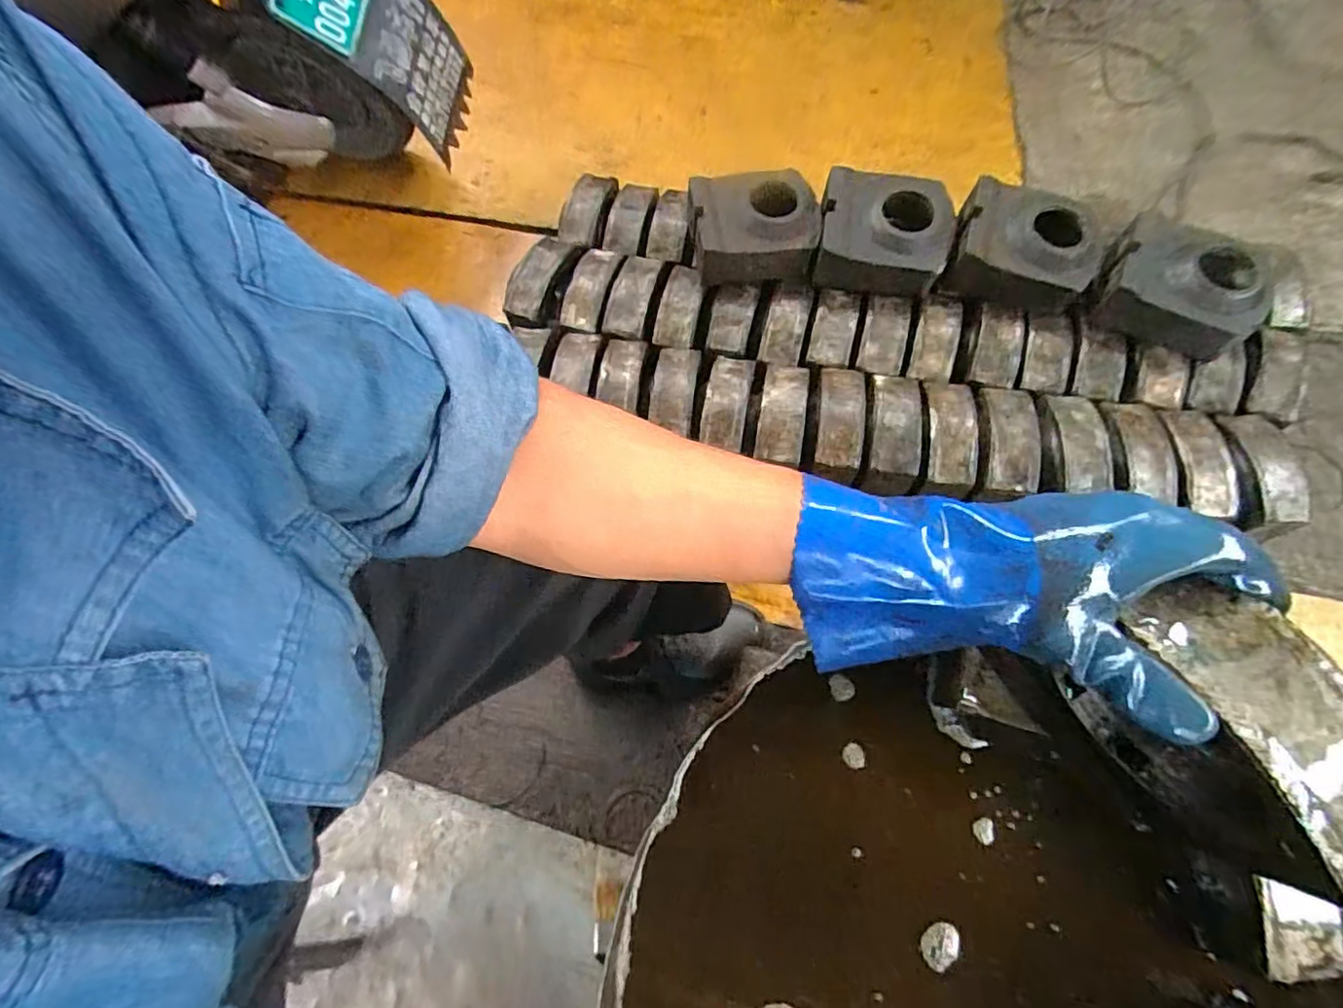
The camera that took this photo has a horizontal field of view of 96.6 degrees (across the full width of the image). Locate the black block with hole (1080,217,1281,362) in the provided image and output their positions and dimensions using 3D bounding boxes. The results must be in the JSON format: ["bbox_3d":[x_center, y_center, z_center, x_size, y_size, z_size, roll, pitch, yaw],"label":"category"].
[{"bbox_3d":[0.706,-0.304,0.833,0.193,0.075,0.157,26,71,13],"label":"black block with hole"}]

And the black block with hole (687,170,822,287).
[{"bbox_3d":[0.124,-0.422,0.916,0.185,0.107,0.152,-4,67,1],"label":"black block with hole"}]

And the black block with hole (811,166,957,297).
[{"bbox_3d":[0.317,-0.409,0.905,0.186,0.087,0.170,8,68,6],"label":"black block with hole"}]

